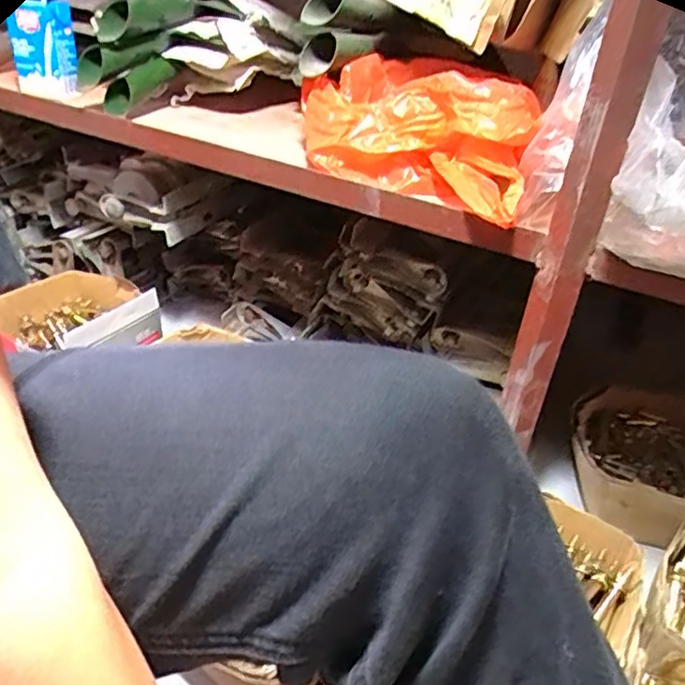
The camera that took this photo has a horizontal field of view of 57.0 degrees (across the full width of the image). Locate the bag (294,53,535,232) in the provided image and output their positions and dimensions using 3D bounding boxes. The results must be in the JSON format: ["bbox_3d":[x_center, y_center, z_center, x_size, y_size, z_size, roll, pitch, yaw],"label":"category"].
[{"bbox_3d":[0.077,-0.204,0.597,0.241,0.102,0.130,25,37,28],"label":"bag"}]

